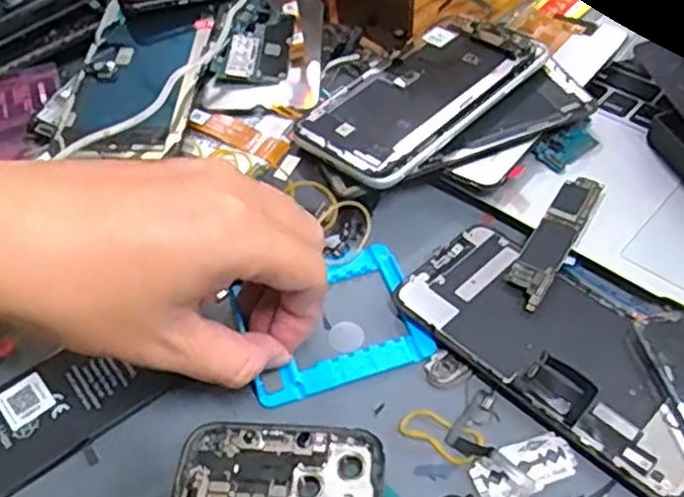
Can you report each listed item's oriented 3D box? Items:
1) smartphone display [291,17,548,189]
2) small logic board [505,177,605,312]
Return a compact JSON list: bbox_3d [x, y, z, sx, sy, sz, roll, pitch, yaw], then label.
[{"bbox_3d":[0.044,-0.088,0.408,0.143,0.007,0.072,-39,55,-23],"label":"smartphone display"},{"bbox_3d":[0.104,-0.006,0.354,0.020,0.004,0.085,27,59,21],"label":"small logic board"}]

